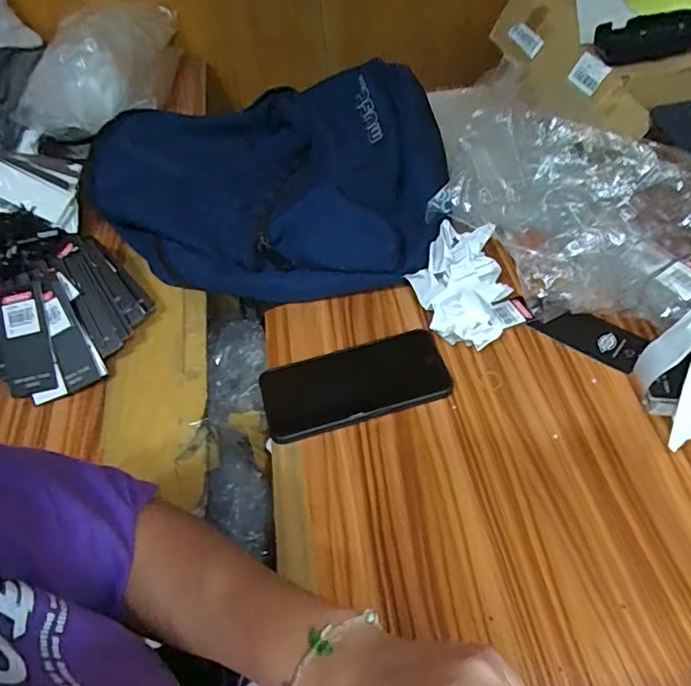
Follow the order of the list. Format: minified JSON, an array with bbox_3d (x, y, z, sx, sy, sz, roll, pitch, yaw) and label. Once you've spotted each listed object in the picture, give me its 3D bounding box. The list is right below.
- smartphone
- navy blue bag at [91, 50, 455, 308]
[{"bbox_3d":[0.008,0.037,0.498,0.167,0.011,0.078,-18,55,-3],"label":"smartphone"},{"bbox_3d":[-0.108,-0.197,0.624,0.415,0.095,0.292,2,51,8],"label":"navy blue bag"}]

